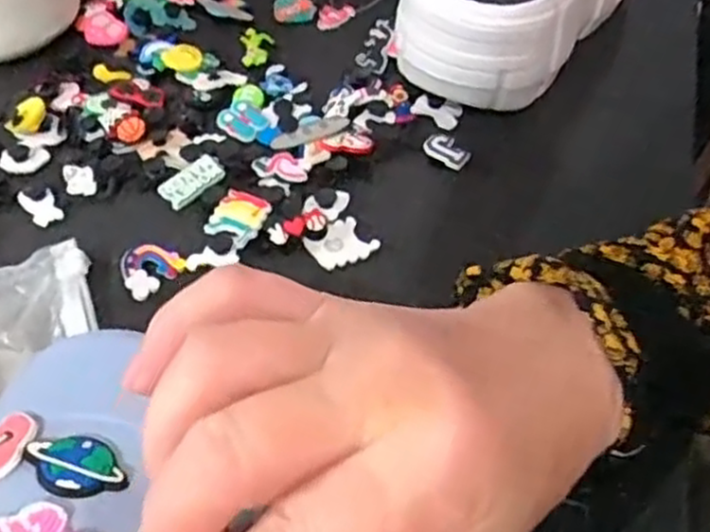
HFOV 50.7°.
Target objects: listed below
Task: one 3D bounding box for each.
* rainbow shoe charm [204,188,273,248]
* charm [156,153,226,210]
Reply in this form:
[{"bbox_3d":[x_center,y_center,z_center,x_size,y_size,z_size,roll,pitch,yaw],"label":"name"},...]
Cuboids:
[{"bbox_3d":[-0.059,-0.026,0.380,0.029,0.004,0.032,20,53,16],"label":"rainbow shoe charm"},{"bbox_3d":[-0.083,-0.045,0.391,0.018,0.008,0.037,33,58,24],"label":"charm"}]

